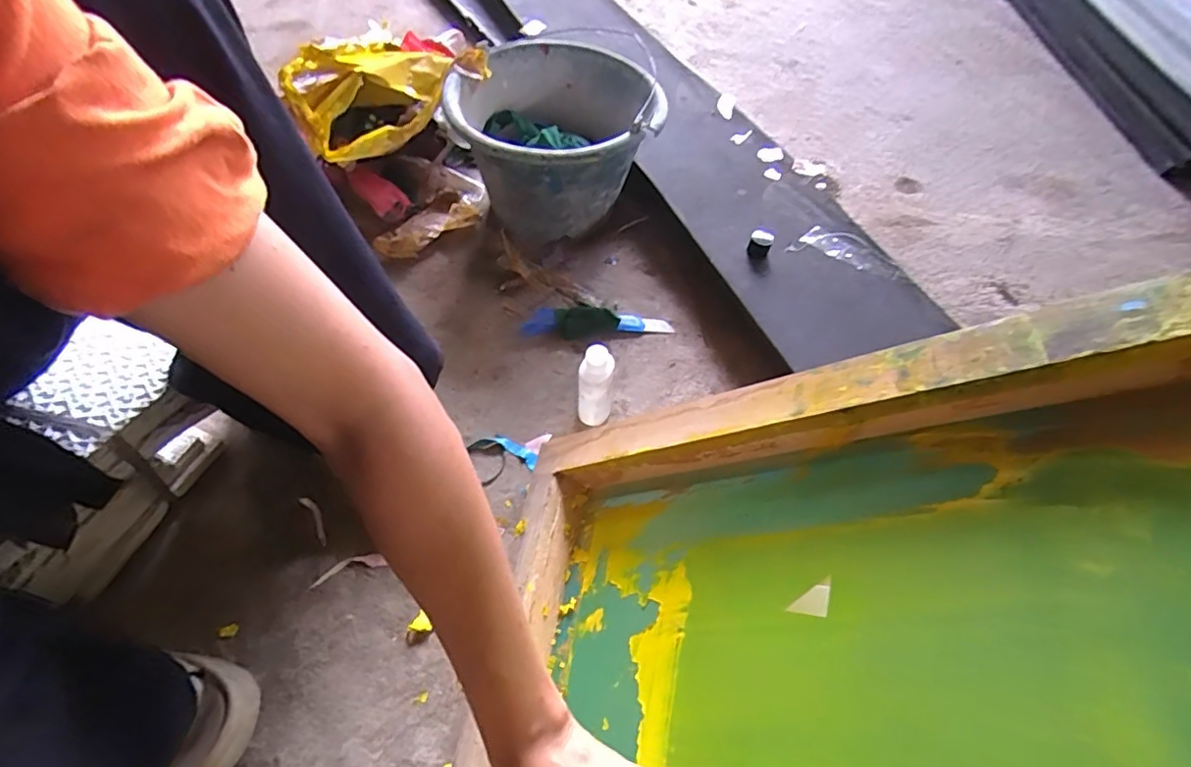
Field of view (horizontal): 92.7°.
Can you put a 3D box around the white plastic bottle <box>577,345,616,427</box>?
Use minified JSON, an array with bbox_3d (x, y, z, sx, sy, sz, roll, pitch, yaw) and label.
[{"bbox_3d":[-0.001,0.007,0.543,0.031,0.099,0.026,4,54,0],"label":"white plastic bottle"}]

